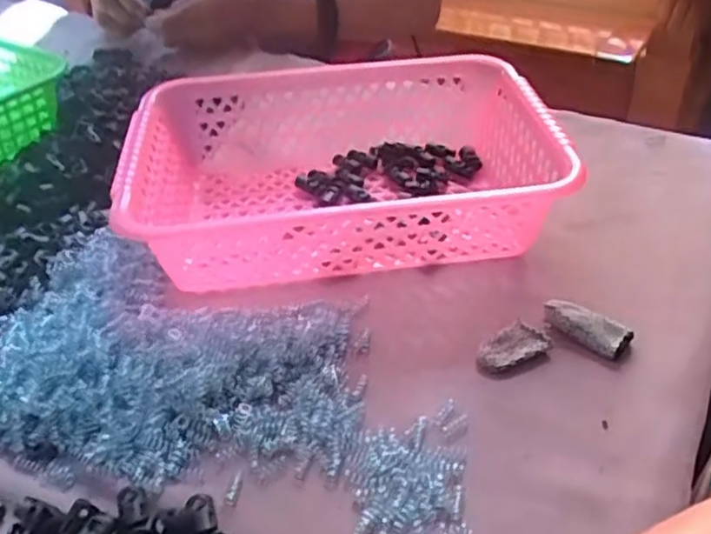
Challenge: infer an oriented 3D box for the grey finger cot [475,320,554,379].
[{"bbox_3d":[0.095,0.052,0.411,0.045,0.010,0.031,-23,45,-23],"label":"grey finger cot"}]

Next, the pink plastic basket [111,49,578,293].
[{"bbox_3d":[-0.011,-0.079,0.515,0.308,0.072,0.218,-5,41,-4],"label":"pink plastic basket"}]

